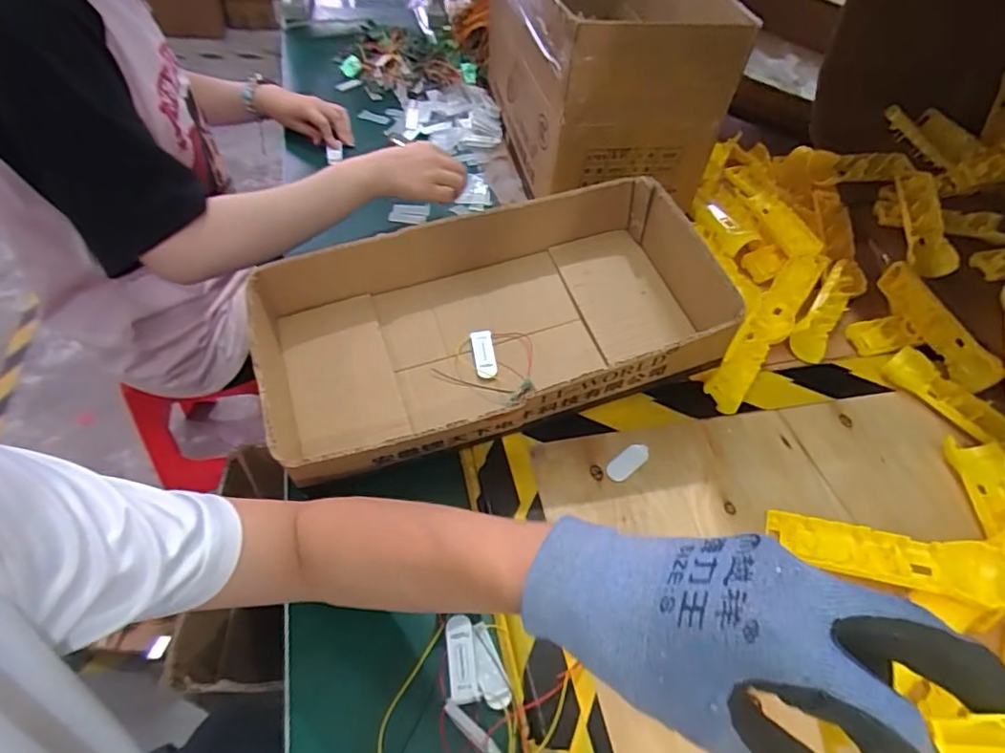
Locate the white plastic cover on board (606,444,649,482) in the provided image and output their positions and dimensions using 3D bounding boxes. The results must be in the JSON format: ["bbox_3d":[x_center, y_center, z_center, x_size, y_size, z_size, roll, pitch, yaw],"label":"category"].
[{"bbox_3d":[0.115,0.080,0.528,0.046,0.007,0.020,-33,62,-23],"label":"white plastic cover on board"}]

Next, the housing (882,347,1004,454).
[{"bbox_3d":[0.479,0.034,0.592,0.049,0.022,0.164,-24,57,-23],"label":"housing"}]

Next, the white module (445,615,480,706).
[{"bbox_3d":[-0.030,0.205,0.413,0.020,0.004,0.056,-5,54,-6],"label":"white module"}]

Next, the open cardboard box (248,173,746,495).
[{"bbox_3d":[-0.009,-0.048,0.556,0.404,0.116,0.224,-15,56,-13],"label":"open cardboard box"}]

